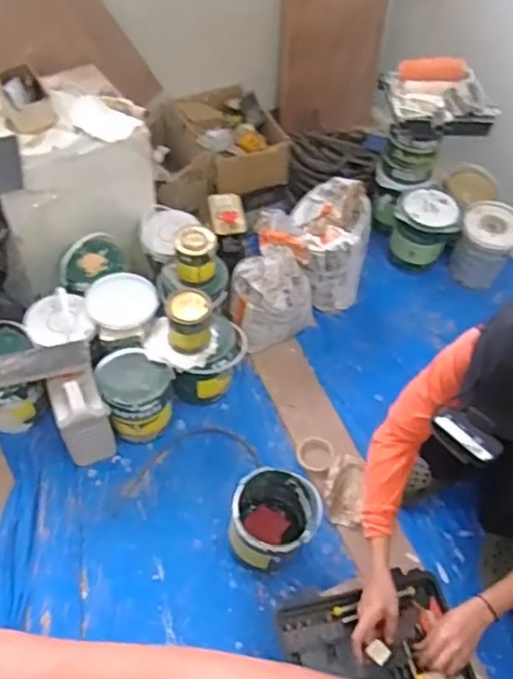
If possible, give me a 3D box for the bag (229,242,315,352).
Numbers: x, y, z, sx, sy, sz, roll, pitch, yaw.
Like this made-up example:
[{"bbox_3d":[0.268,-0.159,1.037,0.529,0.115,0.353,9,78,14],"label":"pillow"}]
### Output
[{"bbox_3d":[0.036,-0.100,1.758,0.218,0.307,0.173,15,54,7],"label":"bag"}]

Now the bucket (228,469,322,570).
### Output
[{"bbox_3d":[0.037,0.419,1.457,0.183,0.188,0.194,2,54,-3],"label":"bucket"}]

